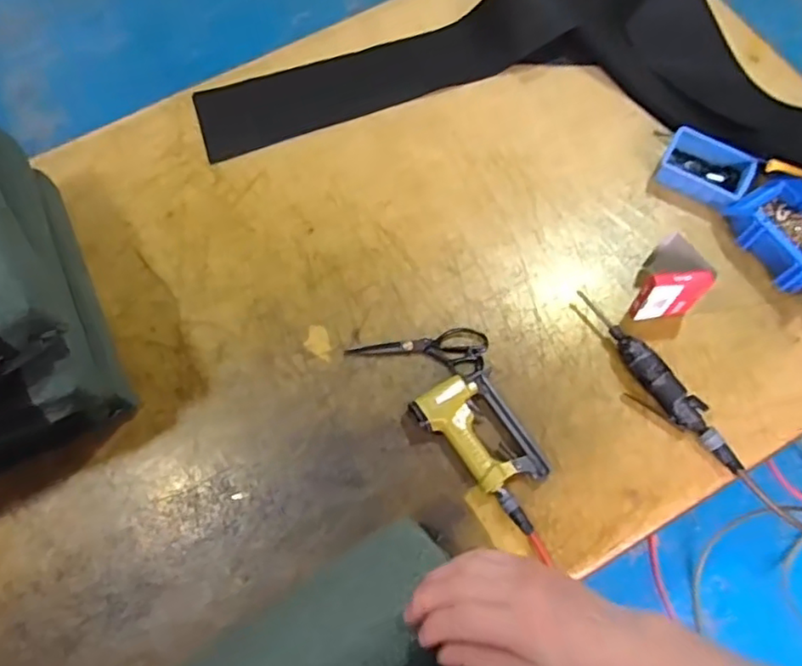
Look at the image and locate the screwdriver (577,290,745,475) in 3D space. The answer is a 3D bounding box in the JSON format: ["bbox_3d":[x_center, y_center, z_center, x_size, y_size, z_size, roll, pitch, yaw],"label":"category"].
[{"bbox_3d":[0.382,0.074,0.939,0.066,0.040,0.346,-39,74,-13],"label":"screwdriver"}]

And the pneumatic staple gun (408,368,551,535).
[{"bbox_3d":[0.137,0.158,0.912,0.123,0.048,0.232,-39,74,-13],"label":"pneumatic staple gun"}]

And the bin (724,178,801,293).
[{"bbox_3d":[0.636,-0.163,1.010,0.124,0.081,0.185,-30,73,-10],"label":"bin"}]

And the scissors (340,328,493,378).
[{"bbox_3d":[0.027,0.019,0.983,0.215,0.018,0.077,8,70,3],"label":"scissors"}]

